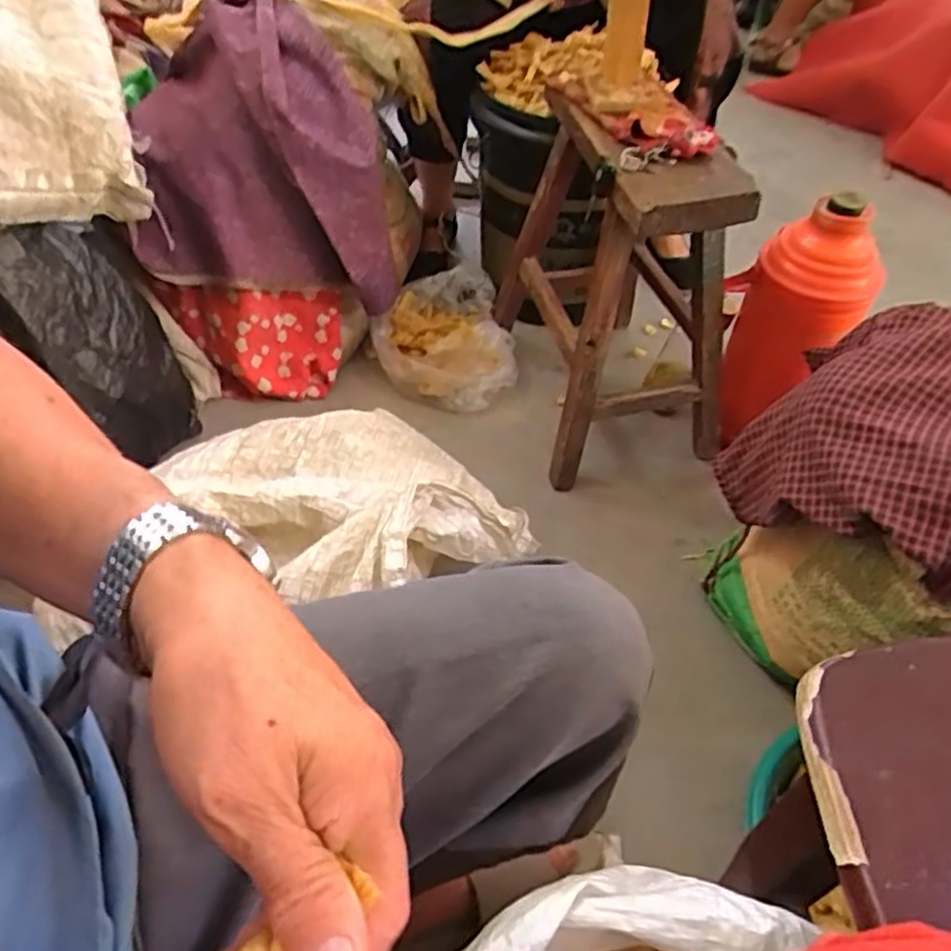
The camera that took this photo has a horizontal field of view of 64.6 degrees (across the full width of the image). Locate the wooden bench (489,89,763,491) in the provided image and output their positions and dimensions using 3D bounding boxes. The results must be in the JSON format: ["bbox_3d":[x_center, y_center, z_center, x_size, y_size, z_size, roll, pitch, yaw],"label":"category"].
[{"bbox_3d":[0.197,-0.276,1.067,0.245,0.437,0.376,-8,48,-9],"label":"wooden bench"}]

